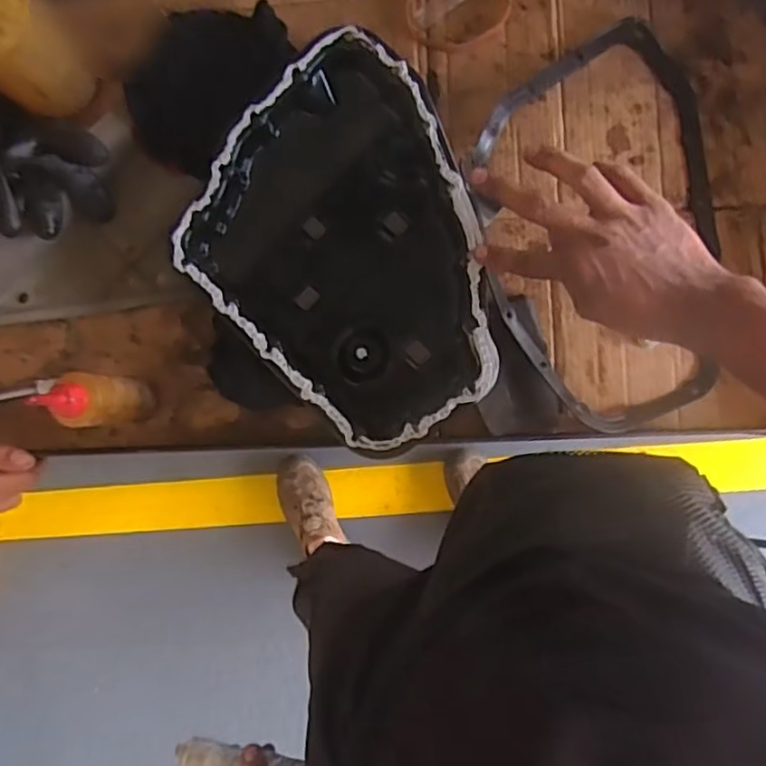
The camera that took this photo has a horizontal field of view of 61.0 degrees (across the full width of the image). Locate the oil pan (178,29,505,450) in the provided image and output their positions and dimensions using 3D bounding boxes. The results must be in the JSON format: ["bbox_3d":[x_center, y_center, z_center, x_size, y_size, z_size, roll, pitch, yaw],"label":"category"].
[{"bbox_3d":[-0.016,-0.118,0.579,0.252,0.074,0.308,-44,84,2],"label":"oil pan"}]

